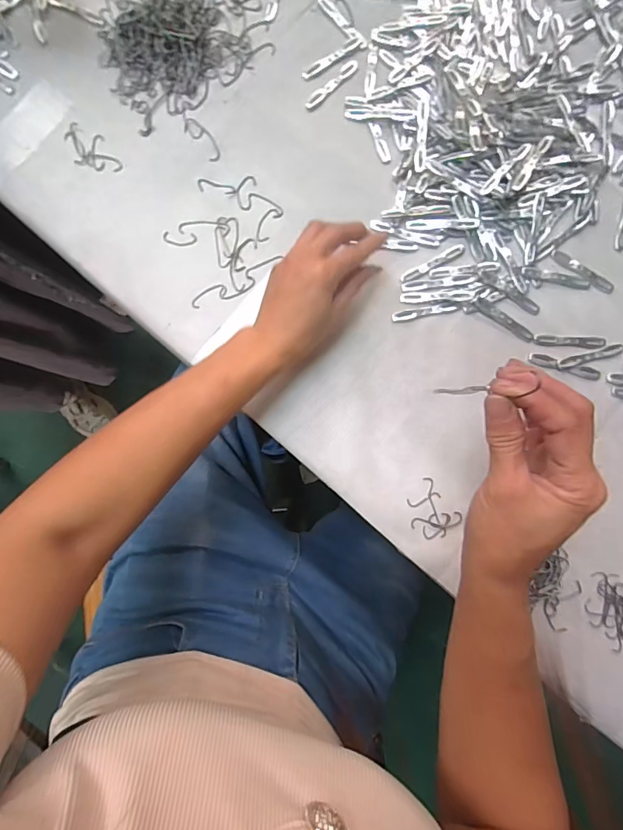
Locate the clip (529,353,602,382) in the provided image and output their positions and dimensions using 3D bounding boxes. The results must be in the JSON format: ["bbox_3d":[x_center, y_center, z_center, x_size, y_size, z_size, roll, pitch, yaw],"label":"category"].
[{"bbox_3d":[0.246,-0.047,0.408,0.072,0.004,0.013,15,87,1],"label":"clip"}]

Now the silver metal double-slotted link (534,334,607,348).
[{"bbox_3d":[0.253,-0.072,0.408,0.071,0.004,0.011,3,87,0],"label":"silver metal double-slotted link"}]

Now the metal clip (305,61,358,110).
[{"bbox_3d":[0.021,-0.336,0.426,0.069,0.004,0.013,-43,87,-2],"label":"metal clip"}]

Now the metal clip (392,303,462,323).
[{"bbox_3d":[0.112,-0.102,0.411,0.066,0.004,0.011,-12,87,-1],"label":"metal clip"}]

